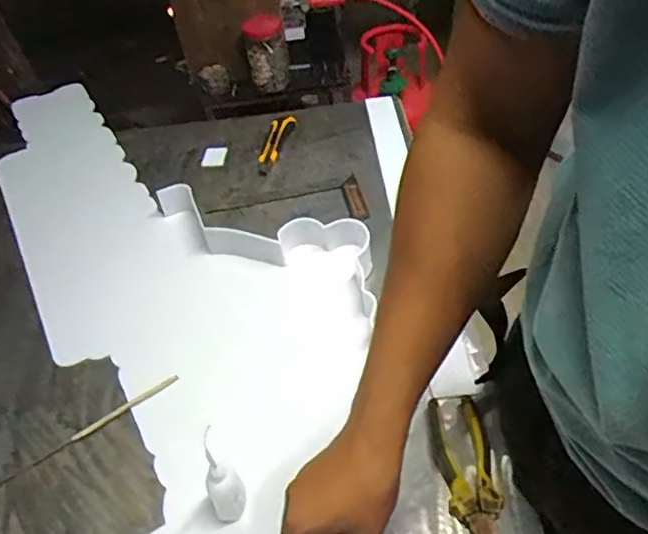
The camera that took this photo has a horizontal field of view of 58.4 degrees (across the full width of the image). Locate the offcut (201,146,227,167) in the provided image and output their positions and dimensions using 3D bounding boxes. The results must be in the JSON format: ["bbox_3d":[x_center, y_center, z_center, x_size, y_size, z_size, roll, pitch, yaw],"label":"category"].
[{"bbox_3d":[-0.200,-0.202,1.057,0.038,0.004,0.069,7,46,-3],"label":"offcut"}]

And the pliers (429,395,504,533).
[{"bbox_3d":[0.147,0.217,0.586,0.053,0.031,0.195,-6,45,1],"label":"pliers"}]

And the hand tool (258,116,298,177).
[{"bbox_3d":[-0.090,-0.220,1.045,0.044,0.017,0.170,7,47,13],"label":"hand tool"}]

